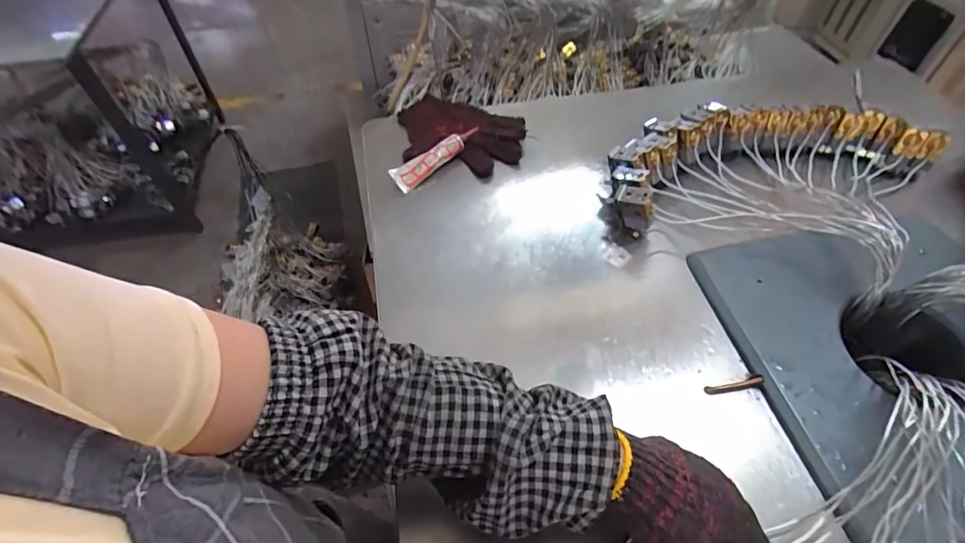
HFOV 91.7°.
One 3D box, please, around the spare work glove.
[{"bbox_3d":[-0.030,-0.199,0.674,0.175,0.030,0.142,6,53,5],"label":"spare work glove"}]

